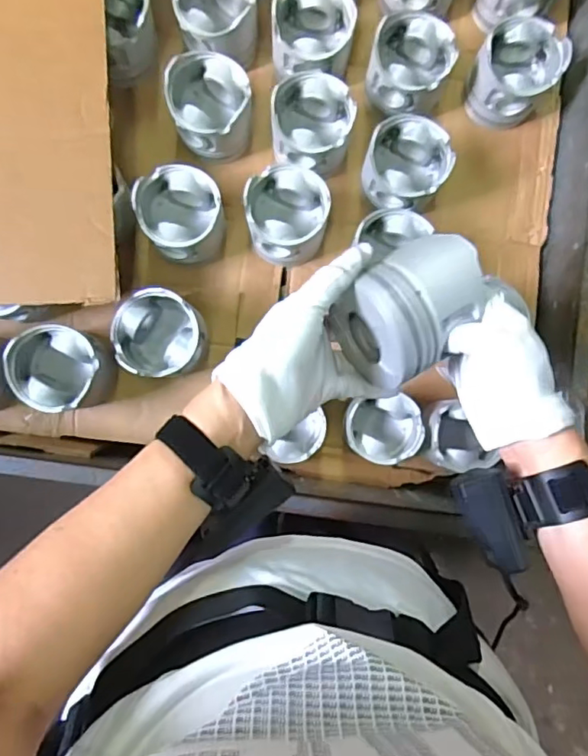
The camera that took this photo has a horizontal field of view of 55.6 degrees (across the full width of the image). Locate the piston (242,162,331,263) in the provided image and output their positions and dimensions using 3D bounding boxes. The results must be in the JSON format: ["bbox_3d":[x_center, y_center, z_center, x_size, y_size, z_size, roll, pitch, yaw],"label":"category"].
[{"bbox_3d":[-0.009,-0.185,0.647,0.088,0.087,0.096,0,88,-2],"label":"piston"}]

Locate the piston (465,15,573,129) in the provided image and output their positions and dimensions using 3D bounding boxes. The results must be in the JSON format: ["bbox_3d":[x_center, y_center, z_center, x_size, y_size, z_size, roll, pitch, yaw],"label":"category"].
[{"bbox_3d":[0.259,-0.358,0.657,0.092,0.069,0.101,0,88,-2],"label":"piston"}]

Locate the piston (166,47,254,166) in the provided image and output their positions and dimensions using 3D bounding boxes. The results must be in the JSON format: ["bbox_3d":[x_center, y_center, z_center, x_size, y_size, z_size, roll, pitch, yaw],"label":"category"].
[{"bbox_3d":[-0.096,-0.311,0.654,0.092,0.091,0.097,-8,88,-3],"label":"piston"}]

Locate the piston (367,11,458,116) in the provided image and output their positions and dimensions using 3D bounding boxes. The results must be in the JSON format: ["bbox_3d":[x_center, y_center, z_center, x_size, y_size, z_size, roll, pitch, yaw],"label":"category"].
[{"bbox_3d":[0.135,-0.361,0.656,0.090,0.073,0.098,0,88,-2],"label":"piston"}]

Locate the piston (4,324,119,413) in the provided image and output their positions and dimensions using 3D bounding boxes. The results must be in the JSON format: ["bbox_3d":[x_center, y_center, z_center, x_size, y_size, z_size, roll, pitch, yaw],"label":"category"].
[{"bbox_3d":[-0.258,-0.009,0.629,0.098,0.082,0.093,-2,88,-2],"label":"piston"}]

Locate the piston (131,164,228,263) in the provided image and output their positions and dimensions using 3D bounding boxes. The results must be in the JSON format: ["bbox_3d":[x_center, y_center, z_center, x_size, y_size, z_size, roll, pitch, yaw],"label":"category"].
[{"bbox_3d":[-0.126,-0.188,0.640,0.090,0.086,0.094,0,88,-2],"label":"piston"}]

